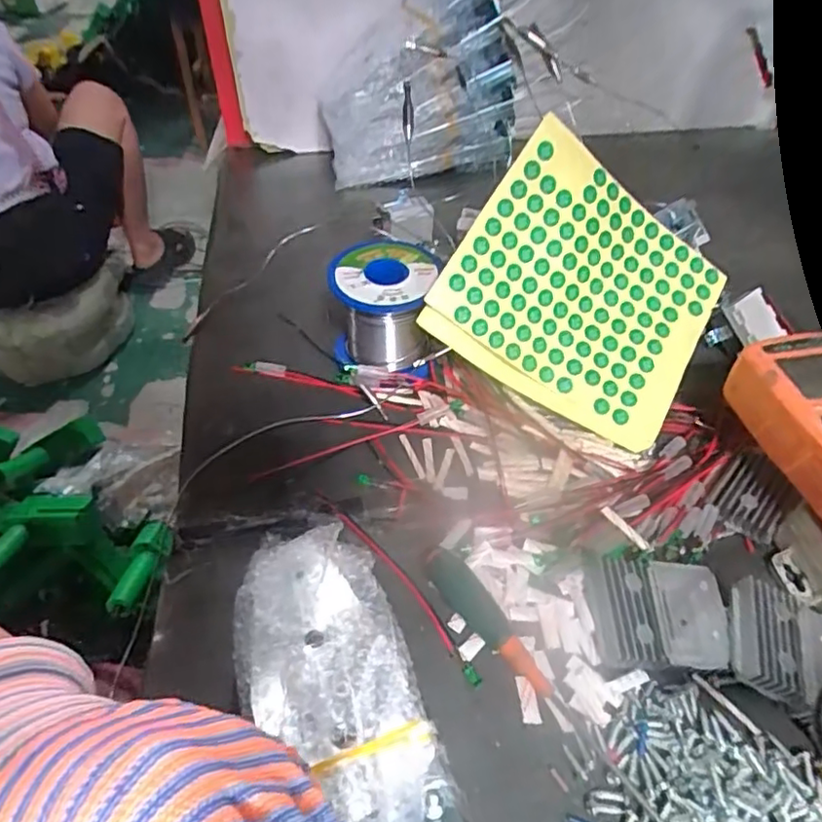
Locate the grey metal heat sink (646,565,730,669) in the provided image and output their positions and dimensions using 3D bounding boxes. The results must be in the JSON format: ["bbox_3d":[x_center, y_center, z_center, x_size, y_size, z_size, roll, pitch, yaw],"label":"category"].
[{"bbox_3d":[0.124,0.091,0.277,0.033,0.014,0.046,1,48,-1],"label":"grey metal heat sink"}]

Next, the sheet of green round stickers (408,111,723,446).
[{"bbox_3d":[0.101,-0.067,0.354,0.151,0.020,0.130,32,85,-15],"label":"sheet of green round stickers"}]

